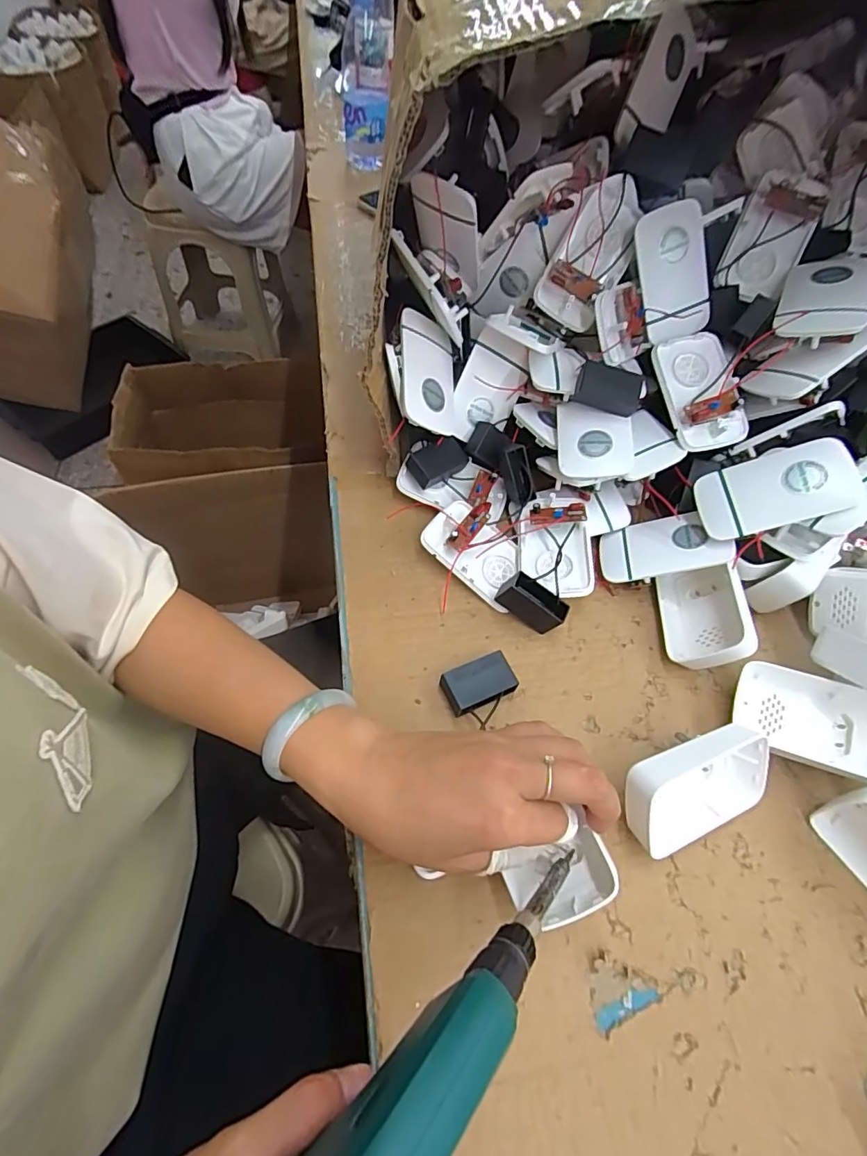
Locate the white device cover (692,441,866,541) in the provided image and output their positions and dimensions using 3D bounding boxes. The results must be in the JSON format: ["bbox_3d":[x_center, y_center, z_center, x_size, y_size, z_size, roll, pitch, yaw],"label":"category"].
[{"bbox_3d":[0.249,-0.064,0.375,0.098,0.013,0.059,-18,61,29],"label":"white device cover"}]

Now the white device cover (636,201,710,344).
[{"bbox_3d":[0.196,-0.248,0.418,0.059,0.094,0.012,-17,16,-6],"label":"white device cover"}]

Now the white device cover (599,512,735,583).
[{"bbox_3d":[0.181,-0.026,0.410,0.092,0.007,0.054,-13,49,23],"label":"white device cover"}]

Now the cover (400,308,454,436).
[{"bbox_3d":[-0.003,-0.166,0.416,0.055,0.010,0.094,6,80,-33],"label":"cover"}]

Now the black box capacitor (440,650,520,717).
[{"bbox_3d":[0.031,0.076,0.364,0.051,0.019,0.031,-20,61,-17],"label":"black box capacitor"}]

